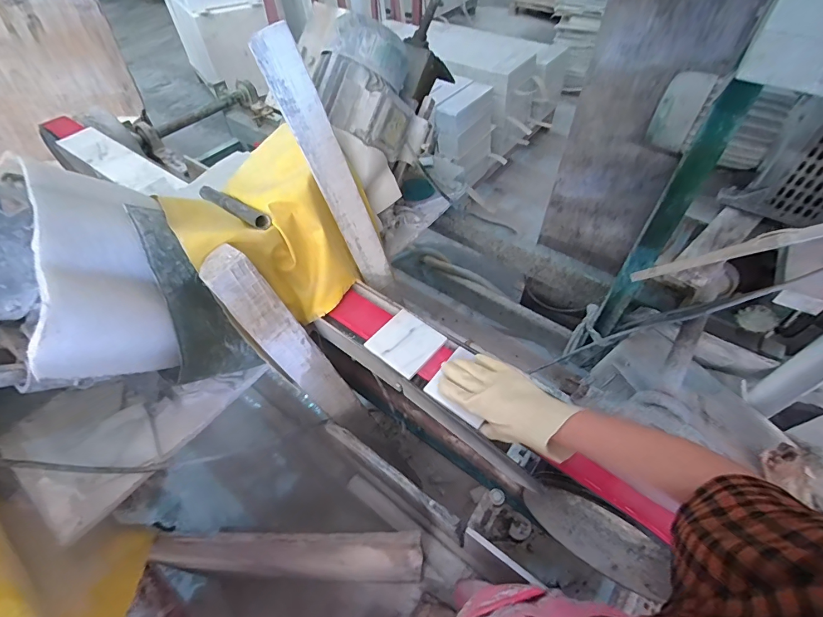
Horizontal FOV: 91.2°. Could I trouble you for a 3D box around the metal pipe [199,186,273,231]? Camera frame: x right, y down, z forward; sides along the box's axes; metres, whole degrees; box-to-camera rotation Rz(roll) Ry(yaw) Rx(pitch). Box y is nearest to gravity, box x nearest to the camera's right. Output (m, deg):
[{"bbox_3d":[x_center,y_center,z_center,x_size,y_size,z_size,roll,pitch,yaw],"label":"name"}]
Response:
[{"bbox_3d":[-0.326,-0.187,0.719,0.029,0.022,0.277,-39,46,-26],"label":"metal pipe"}]

